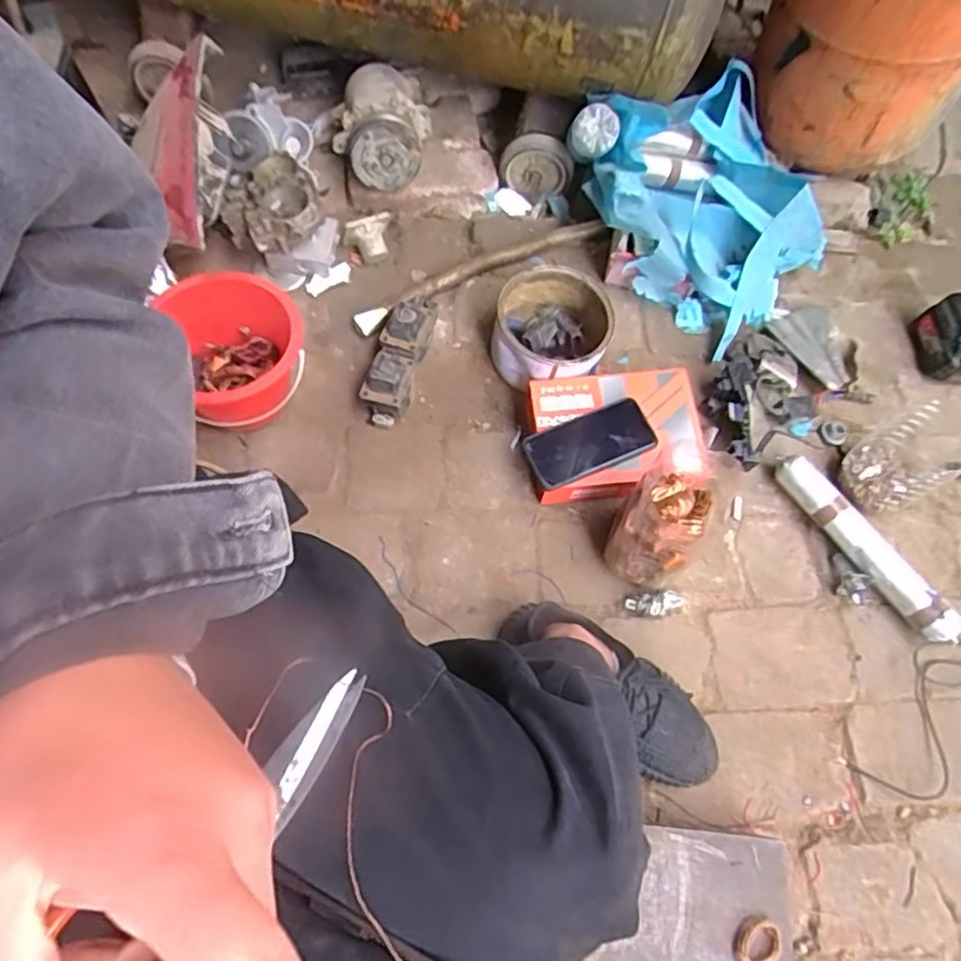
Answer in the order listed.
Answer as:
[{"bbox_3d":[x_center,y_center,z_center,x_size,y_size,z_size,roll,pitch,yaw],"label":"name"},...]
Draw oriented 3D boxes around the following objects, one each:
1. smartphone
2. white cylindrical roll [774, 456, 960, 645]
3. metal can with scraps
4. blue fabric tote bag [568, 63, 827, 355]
[{"bbox_3d":[0.134,-0.048,0.813,0.160,0.015,0.075,-21,70,-13],"label":"smartphone"},{"bbox_3d":[0.472,0.082,0.819,0.048,0.050,0.271,-32,73,-16],"label":"white cylindrical roll"},{"bbox_3d":[0.096,-0.195,0.885,0.145,0.101,0.144,2,67,-4],"label":"metal can with scraps"},{"bbox_3d":[0.341,-0.405,0.970,0.346,0.181,0.349,-29,72,-16],"label":"blue fabric tote bag"}]

